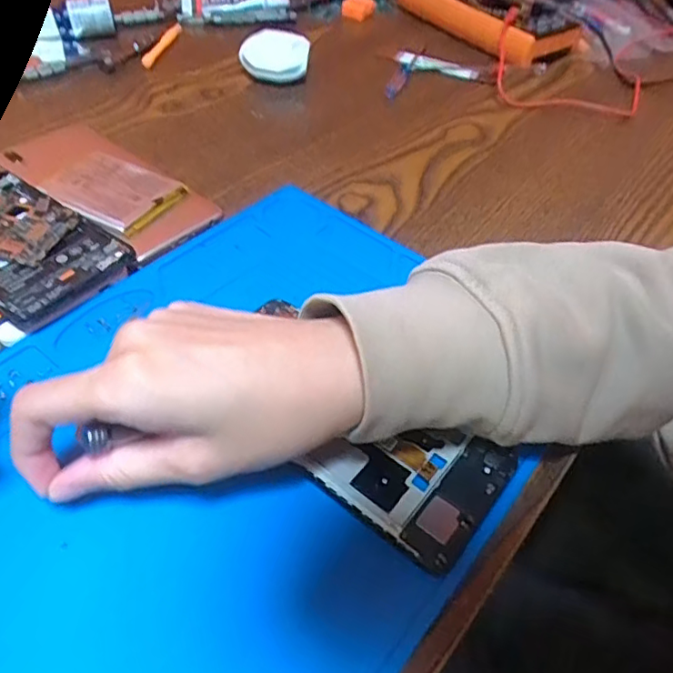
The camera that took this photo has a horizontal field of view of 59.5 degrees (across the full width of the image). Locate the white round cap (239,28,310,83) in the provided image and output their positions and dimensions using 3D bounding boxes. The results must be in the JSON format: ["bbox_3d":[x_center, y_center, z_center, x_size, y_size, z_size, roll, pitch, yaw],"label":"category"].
[{"bbox_3d":[-0.053,-0.239,0.505,0.056,0.032,0.050,0,49,-6],"label":"white round cap"}]

